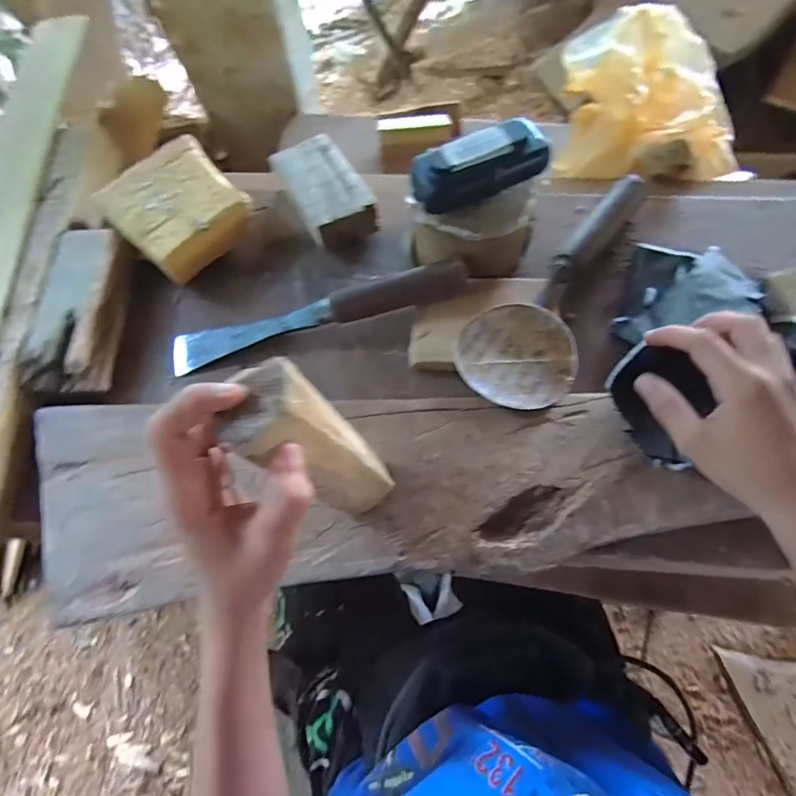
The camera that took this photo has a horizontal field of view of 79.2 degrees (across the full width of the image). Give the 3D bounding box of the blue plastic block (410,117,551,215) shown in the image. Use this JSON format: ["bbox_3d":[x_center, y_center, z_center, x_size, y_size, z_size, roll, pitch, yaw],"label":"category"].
[{"bbox_3d":[0.066,-0.181,0.373,0.105,0.031,0.041,-20,69,-6],"label":"blue plastic block"}]

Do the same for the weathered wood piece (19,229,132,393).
[{"bbox_3d":[-0.280,-0.080,0.428,0.062,0.031,0.159,-3,68,1],"label":"weathered wood piece"}]

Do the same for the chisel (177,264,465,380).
[{"bbox_3d":[-0.075,-0.071,0.420,0.270,0.022,0.038,-14,68,10],"label":"chisel"}]

